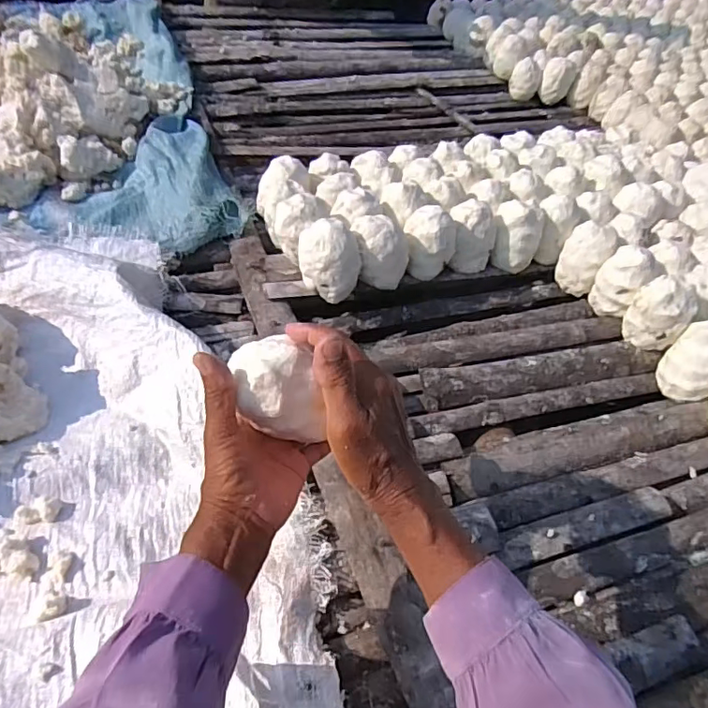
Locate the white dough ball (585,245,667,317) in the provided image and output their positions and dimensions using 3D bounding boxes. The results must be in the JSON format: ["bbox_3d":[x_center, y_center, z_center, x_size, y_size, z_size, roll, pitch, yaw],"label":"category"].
[{"bbox_3d":[0.419,-0.111,0.830,0.075,0.101,0.082,3,49,-4],"label":"white dough ball"}]

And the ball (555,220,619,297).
[{"bbox_3d":[0.371,-0.154,0.877,0.070,0.104,0.065,3,49,-4],"label":"ball"}]

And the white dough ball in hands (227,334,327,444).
[{"bbox_3d":[-0.063,0.027,0.420,0.056,0.070,0.068,-15,52,-18],"label":"white dough ball in hands"}]

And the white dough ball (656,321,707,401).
[{"bbox_3d":[0.477,0.011,0.749,0.070,0.096,0.079,-32,59,-29],"label":"white dough ball"}]

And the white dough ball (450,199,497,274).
[{"bbox_3d":[0.187,-0.186,0.858,0.069,0.093,0.072,3,49,-4],"label":"white dough ball"}]

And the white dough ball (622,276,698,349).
[{"bbox_3d":[0.436,-0.054,0.779,0.079,0.103,0.060,37,55,24],"label":"white dough ball"}]

